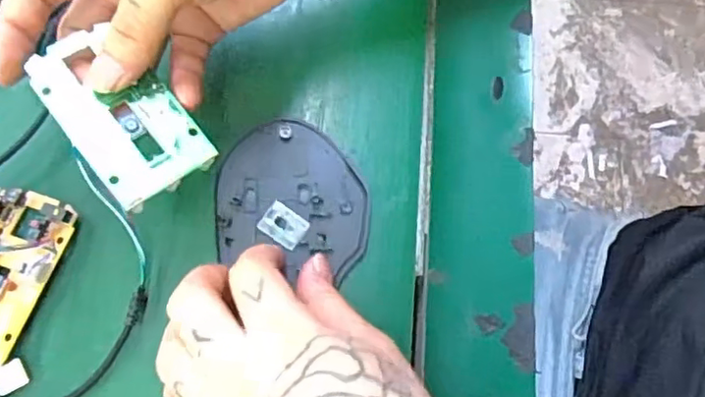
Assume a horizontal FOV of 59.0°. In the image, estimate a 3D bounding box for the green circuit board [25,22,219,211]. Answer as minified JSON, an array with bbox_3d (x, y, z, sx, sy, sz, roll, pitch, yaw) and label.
[{"bbox_3d":[-0.098,-0.036,0.260,0.044,0.013,0.077,-38,76,-12],"label":"green circuit board"}]

